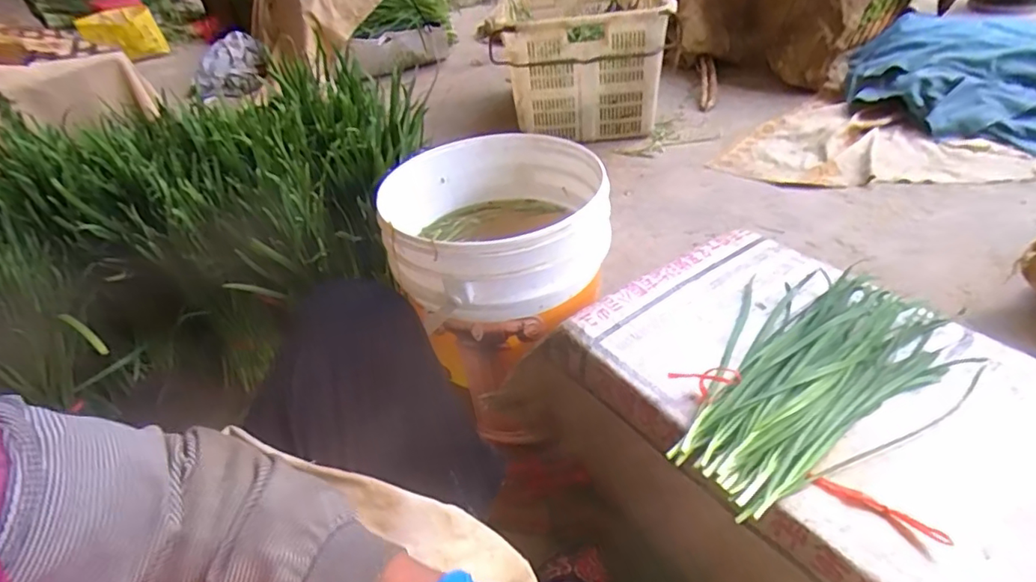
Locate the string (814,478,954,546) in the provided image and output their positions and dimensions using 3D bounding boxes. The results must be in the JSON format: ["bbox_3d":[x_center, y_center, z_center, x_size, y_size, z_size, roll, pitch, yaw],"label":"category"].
[{"bbox_3d":[0.292,0.174,0.444,0.094,0.011,0.010,24,48,34],"label":"string"}]

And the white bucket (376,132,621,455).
[{"bbox_3d":[-0.027,-0.095,0.743,0.288,0.116,0.293,-9,39,-2],"label":"white bucket"}]

